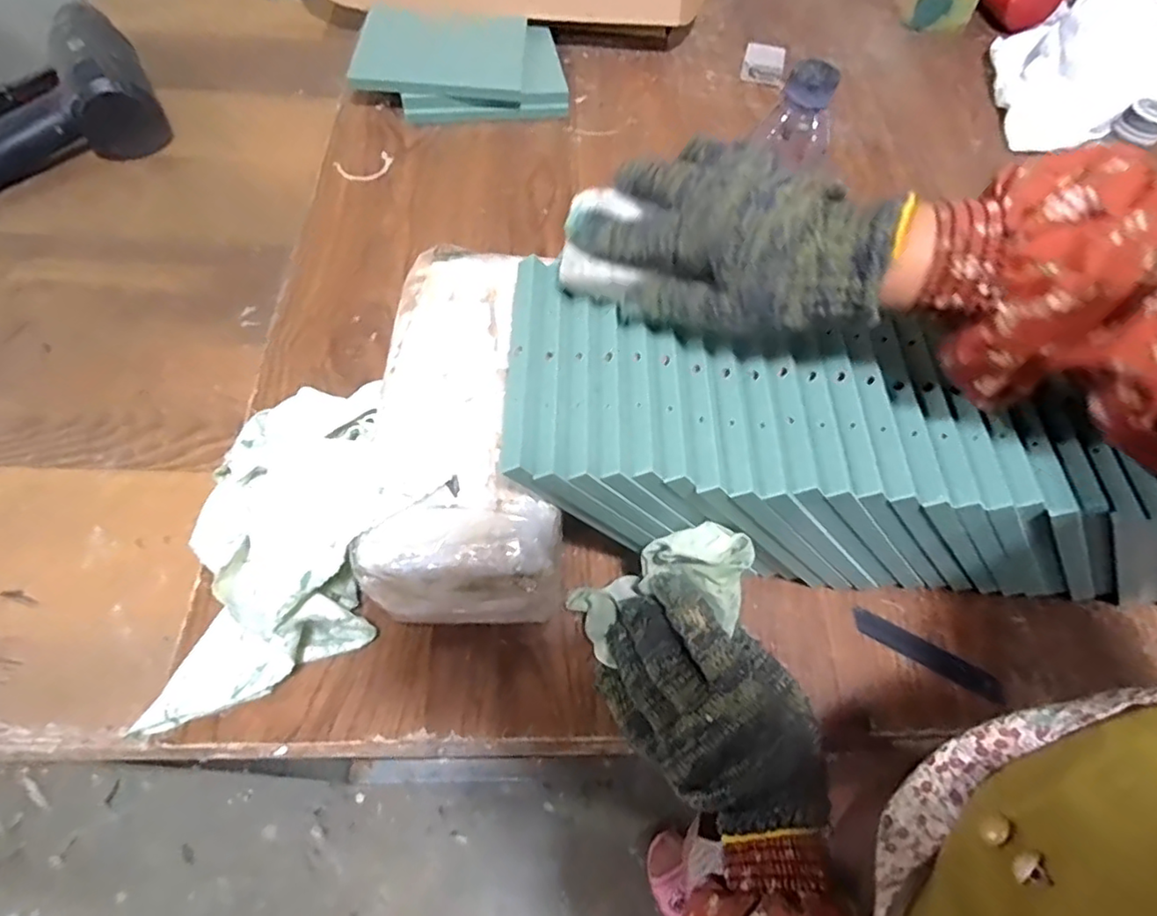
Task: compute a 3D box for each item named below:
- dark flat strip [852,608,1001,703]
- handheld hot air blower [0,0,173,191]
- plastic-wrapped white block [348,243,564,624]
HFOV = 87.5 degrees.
[{"bbox_3d":[0.229,0.128,0.400,0.096,0.004,0.018,29,63,12],"label":"dark flat strip"},{"bbox_3d":[-0.493,-0.334,0.560,0.174,0.073,0.141,-24,65,-16],"label":"handheld hot air blower"},{"bbox_3d":[-0.070,-0.013,0.387,0.105,0.104,0.239,-4,60,-6],"label":"plastic-wrapped white block"}]

